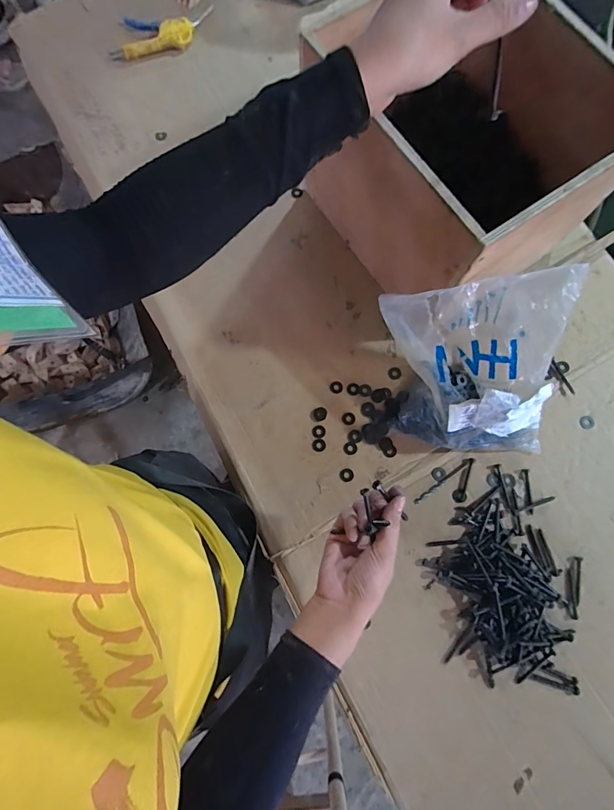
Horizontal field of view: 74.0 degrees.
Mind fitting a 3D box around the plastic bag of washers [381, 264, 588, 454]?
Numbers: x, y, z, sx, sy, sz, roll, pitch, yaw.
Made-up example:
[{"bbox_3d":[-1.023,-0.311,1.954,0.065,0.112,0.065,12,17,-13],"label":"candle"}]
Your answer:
[{"bbox_3d":[0.208,-0.038,0.513,0.222,0.187,0.171,-3,77,0],"label":"plastic bag of washers"}]

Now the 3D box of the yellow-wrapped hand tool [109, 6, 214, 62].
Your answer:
[{"bbox_3d":[-0.260,-0.665,0.731,0.189,0.032,0.085,-12,78,-2],"label":"yellow-wrapped hand tool"}]

